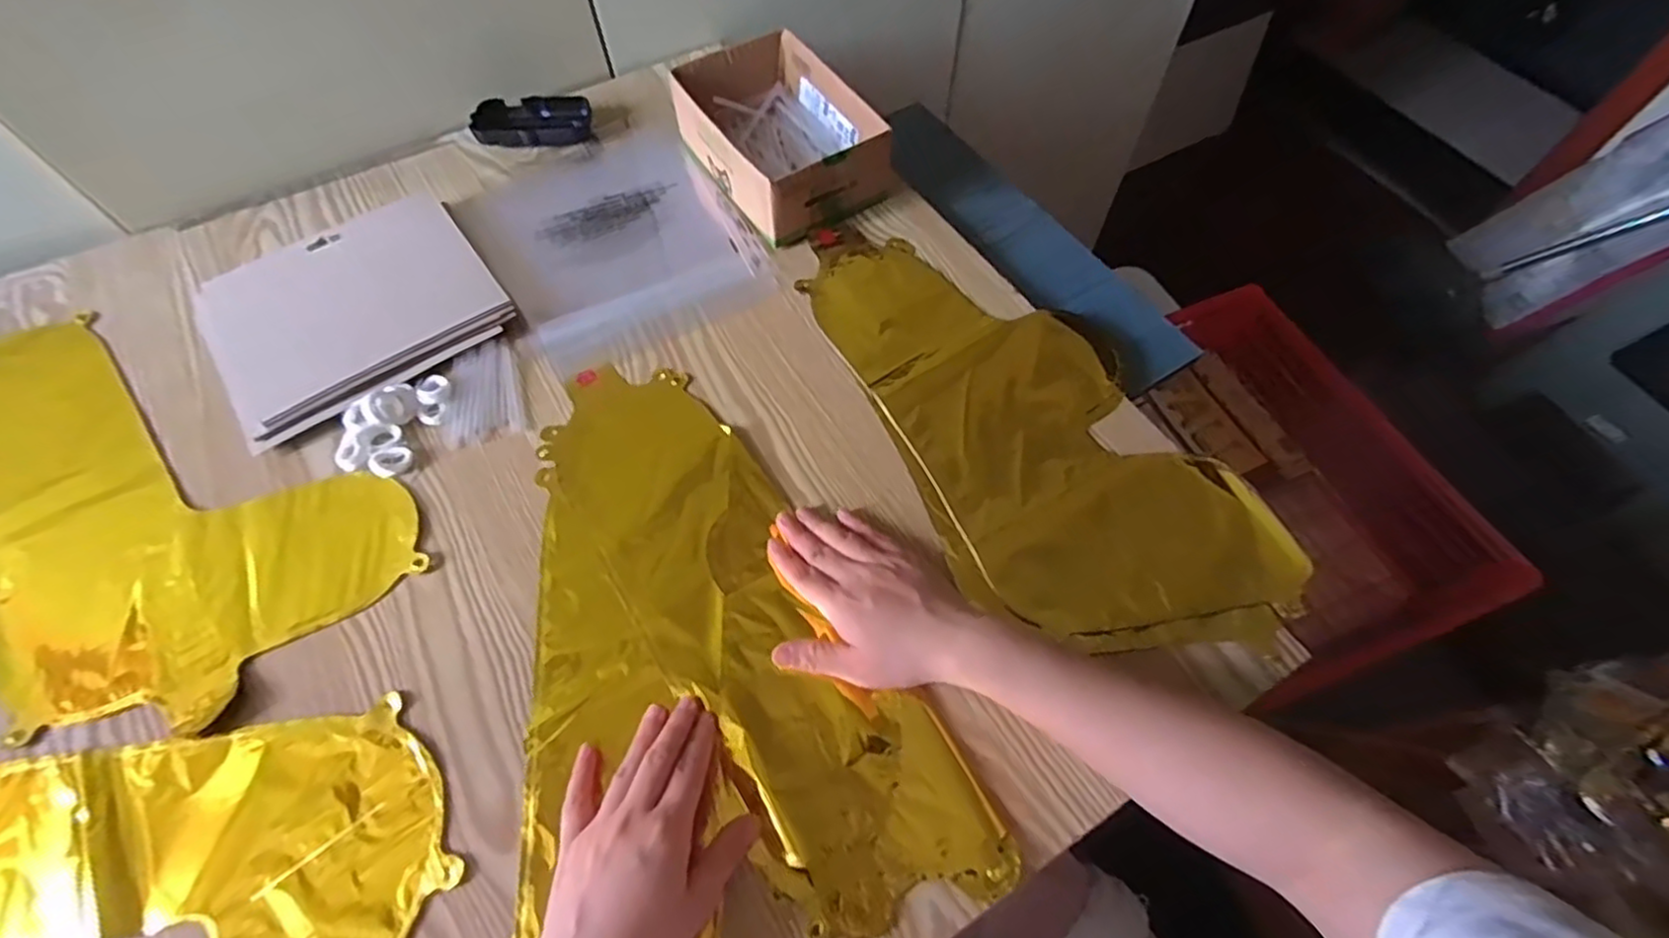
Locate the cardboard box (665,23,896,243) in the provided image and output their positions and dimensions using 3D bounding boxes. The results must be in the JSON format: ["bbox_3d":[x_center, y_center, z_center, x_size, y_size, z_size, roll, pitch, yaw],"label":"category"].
[{"bbox_3d":[-0.049,-0.295,0.626,0.133,0.070,0.182,-33,65,-17],"label":"cardboard box"}]

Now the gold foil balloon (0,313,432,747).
[{"bbox_3d":[-0.490,0.005,0.498,0.395,0.006,0.225,39,68,20],"label":"gold foil balloon"}]

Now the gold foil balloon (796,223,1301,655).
[{"bbox_3d":[0.137,-0.038,0.519,0.205,0.007,0.402,-26,64,-14],"label":"gold foil balloon"}]

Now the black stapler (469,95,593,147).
[{"bbox_3d":[-0.289,-0.331,0.677,0.109,0.026,0.054,-10,61,-6],"label":"black stapler"}]

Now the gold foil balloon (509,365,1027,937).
[{"bbox_3d":[-0.111,0.115,0.448,0.239,0.014,0.408,-28,64,-15],"label":"gold foil balloon"}]

